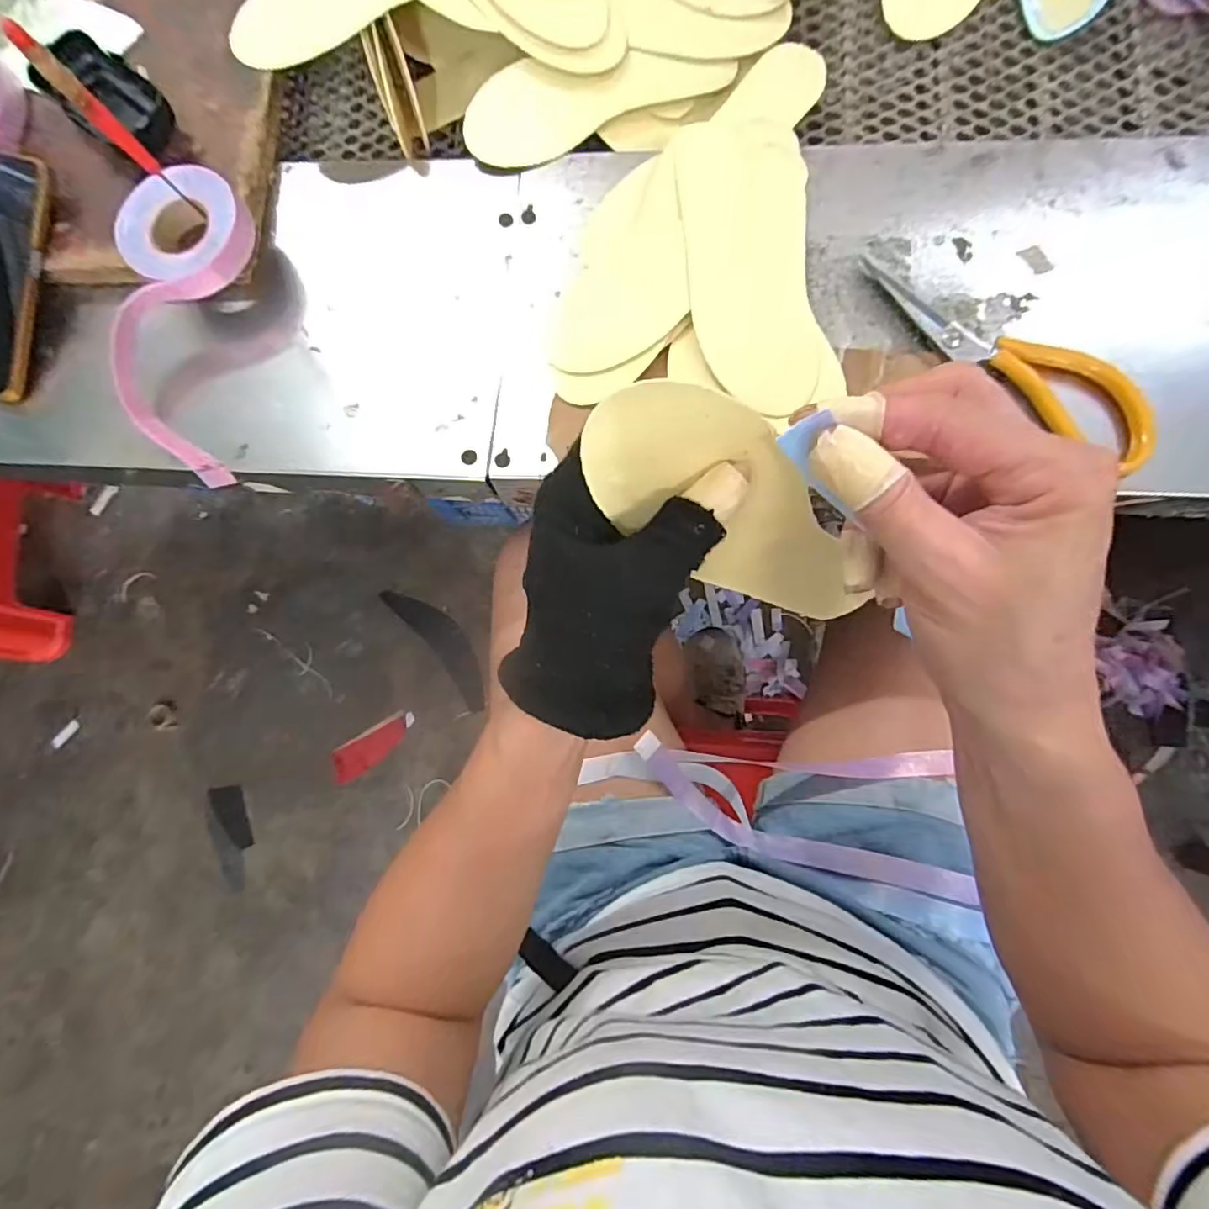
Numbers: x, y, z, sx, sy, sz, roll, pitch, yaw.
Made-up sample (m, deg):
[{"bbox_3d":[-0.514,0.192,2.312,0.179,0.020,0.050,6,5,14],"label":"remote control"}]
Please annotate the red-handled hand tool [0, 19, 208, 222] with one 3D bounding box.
[{"bbox_3d":[-0.281,-0.270,0.335,0.011,0.117,0.015,-42,80,-2],"label":"red-handled hand tool"}]

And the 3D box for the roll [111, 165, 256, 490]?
[{"bbox_3d":[-0.283,-0.181,0.376,0.079,0.042,0.193,5,81,6],"label":"roll"}]

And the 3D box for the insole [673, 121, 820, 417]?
[{"bbox_3d":[0.089,-0.214,0.357,0.073,0.010,0.195,-6,85,5],"label":"insole"}]

